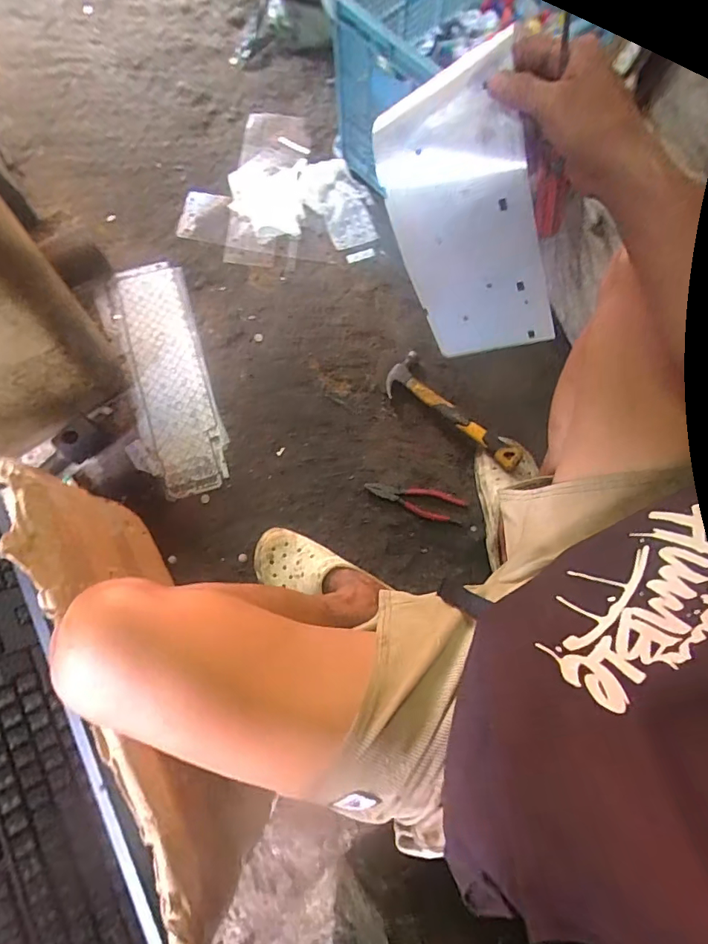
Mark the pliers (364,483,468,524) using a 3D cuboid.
[{"bbox_3d":[0.106,0.044,0.839,0.168,0.016,0.051,20,76,4],"label":"pliers"}]

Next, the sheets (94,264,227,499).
[{"bbox_3d":[-0.346,-0.172,0.886,0.155,0.016,0.455,-16,85,-5],"label":"sheets"}]

